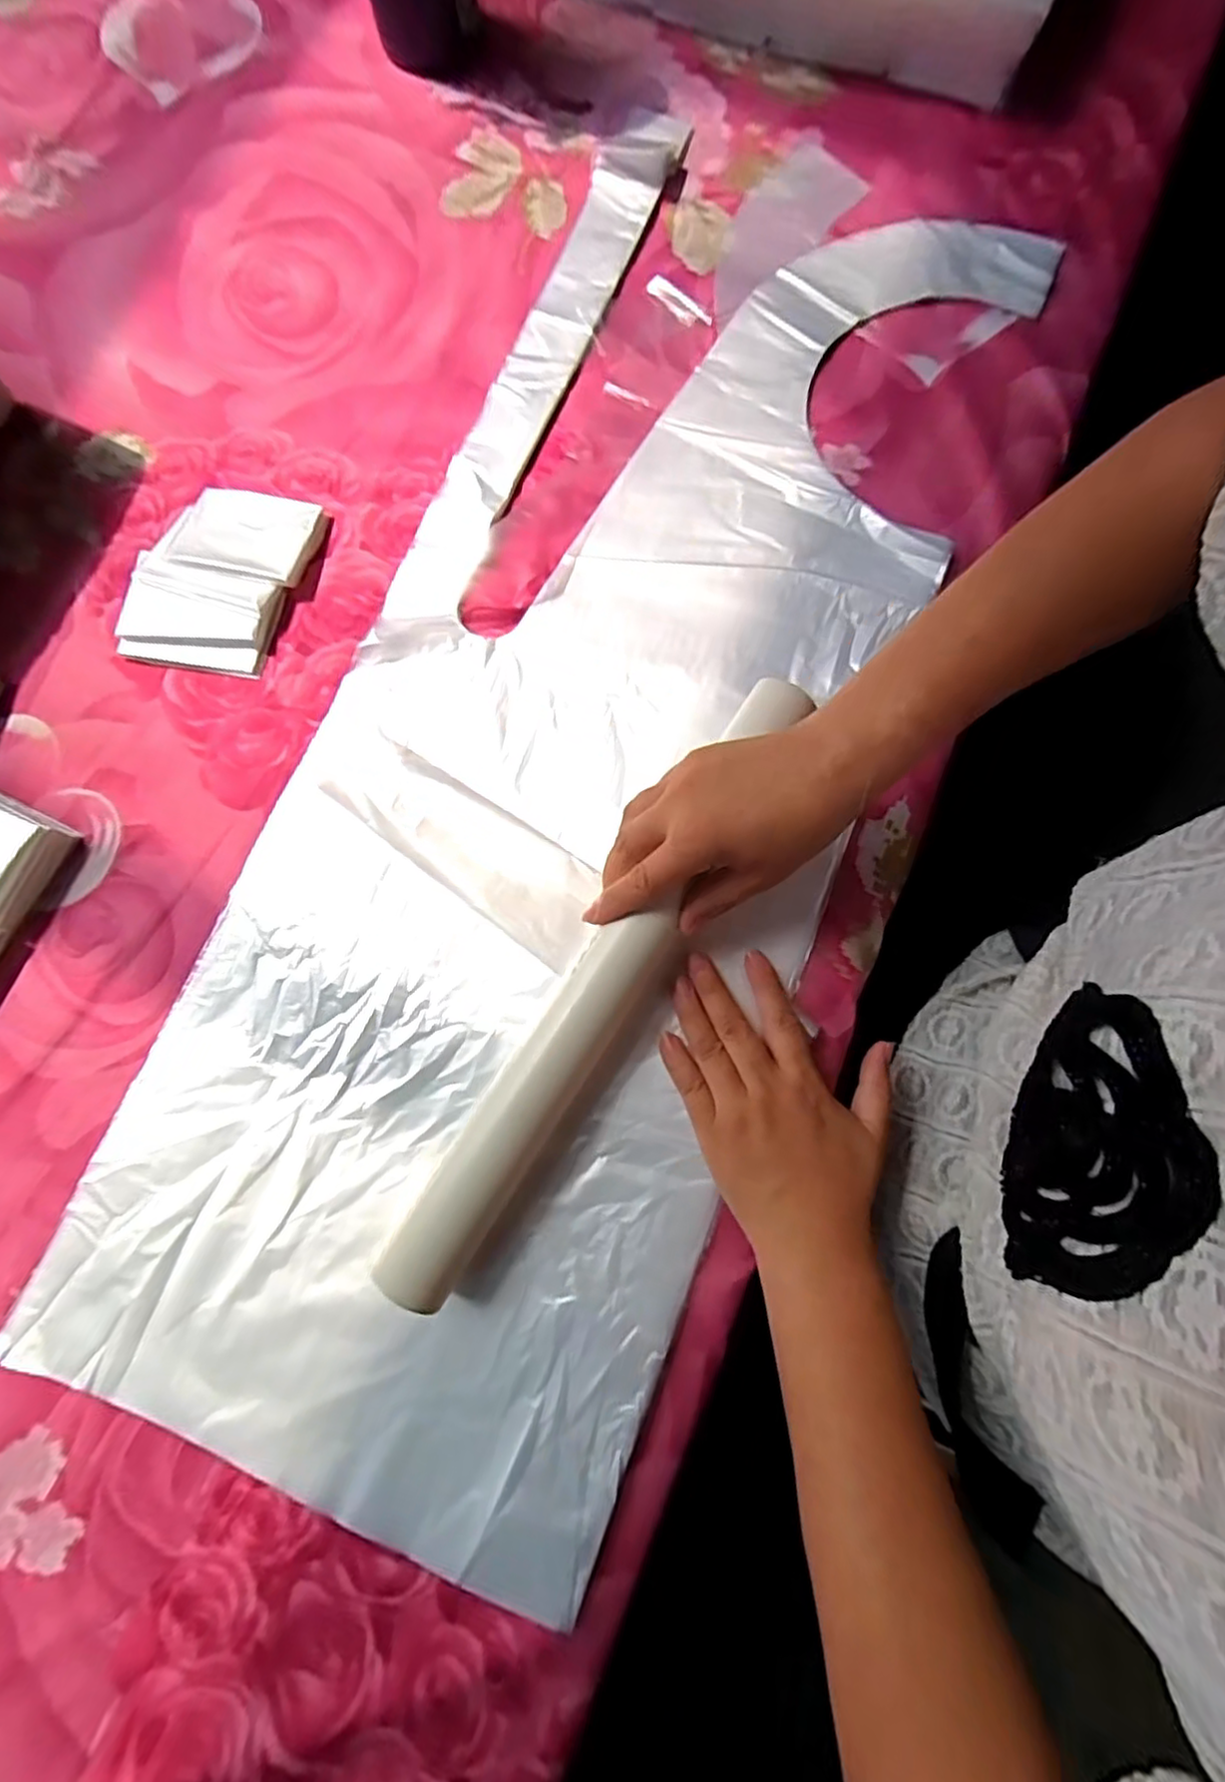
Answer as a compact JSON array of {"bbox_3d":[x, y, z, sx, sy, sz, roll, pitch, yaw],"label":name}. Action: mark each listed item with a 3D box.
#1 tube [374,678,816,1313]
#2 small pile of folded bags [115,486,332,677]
[{"bbox_3d":[0.002,0.047,0.338,0.045,0.037,0.357,33,82,6],"label":"tube"},{"bbox_3d":[-0.244,-0.195,0.410,0.095,0.019,0.125,16,80,3],"label":"small pile of folded bags"}]

